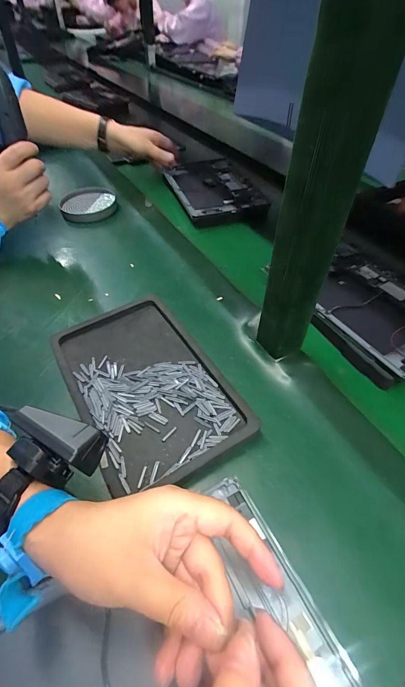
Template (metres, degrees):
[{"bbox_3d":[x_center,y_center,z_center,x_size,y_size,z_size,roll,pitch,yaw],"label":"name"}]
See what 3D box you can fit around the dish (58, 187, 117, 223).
[{"bbox_3d":[-0.236,-0.290,0.675,0.110,0.019,0.122,-9,49,-7],"label":"dish"}]

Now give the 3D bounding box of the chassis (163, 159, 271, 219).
[{"bbox_3d":[0.018,-0.346,0.723,0.163,0.032,0.270,-16,52,-12],"label":"chassis"}]

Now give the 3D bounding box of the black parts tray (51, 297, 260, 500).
[{"bbox_3d":[-0.069,0.044,0.380,0.152,0.019,0.244,-26,53,-20],"label":"black parts tray"}]

